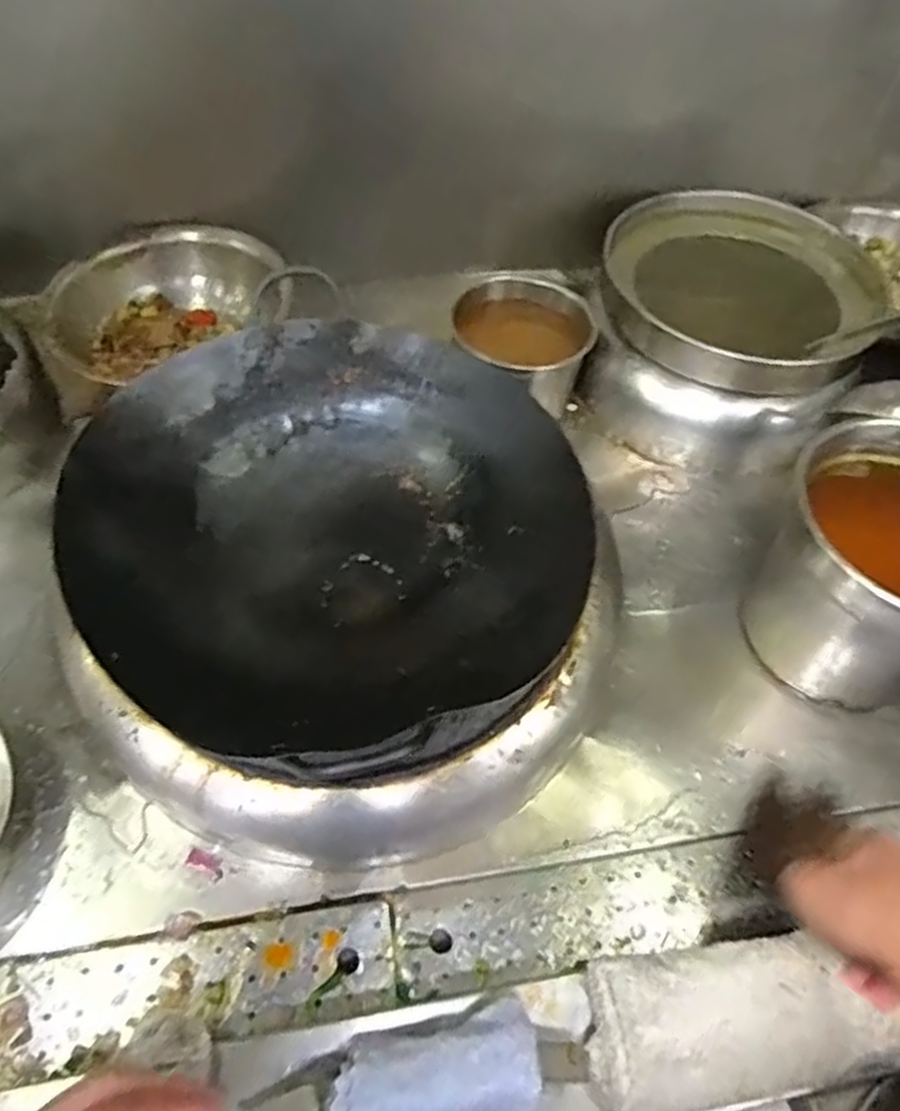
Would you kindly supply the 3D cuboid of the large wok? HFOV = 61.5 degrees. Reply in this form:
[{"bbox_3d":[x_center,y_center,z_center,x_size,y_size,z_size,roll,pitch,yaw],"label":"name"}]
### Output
[{"bbox_3d":[-0.097,-0.027,0.682,0.414,0.120,0.403,2,53,-3],"label":"large wok"}]

